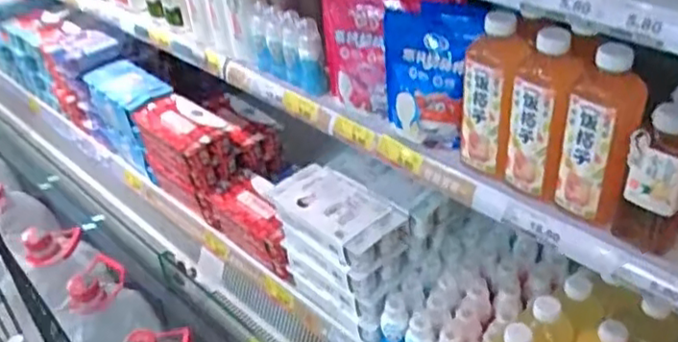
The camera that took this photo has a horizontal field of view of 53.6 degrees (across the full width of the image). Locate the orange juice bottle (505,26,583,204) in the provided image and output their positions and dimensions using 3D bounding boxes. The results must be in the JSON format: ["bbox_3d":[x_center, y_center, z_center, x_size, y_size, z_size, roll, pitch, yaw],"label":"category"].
[{"bbox_3d":[0.276,-0.074,0.913,0.076,0.233,0.071,10,39,20],"label":"orange juice bottle"}]

